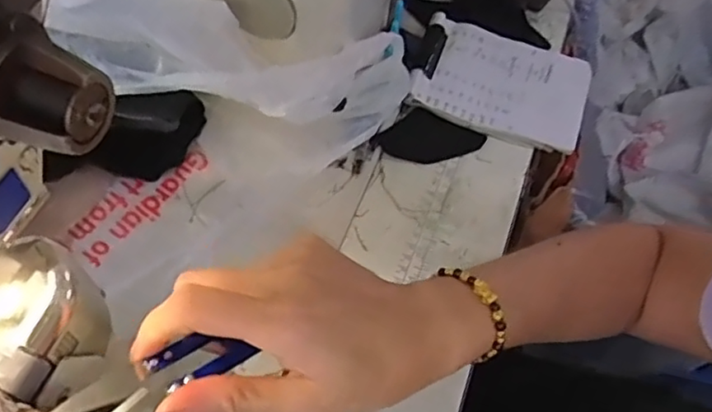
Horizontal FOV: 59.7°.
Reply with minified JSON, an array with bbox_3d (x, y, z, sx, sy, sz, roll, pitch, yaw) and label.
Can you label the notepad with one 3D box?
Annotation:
[{"bbox_3d":[0.126,-0.107,0.537,0.141,0.011,0.107,16,63,6],"label":"notepad"}]

